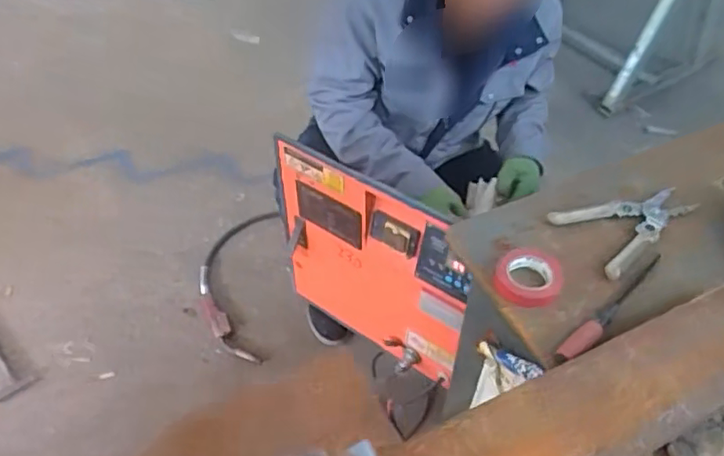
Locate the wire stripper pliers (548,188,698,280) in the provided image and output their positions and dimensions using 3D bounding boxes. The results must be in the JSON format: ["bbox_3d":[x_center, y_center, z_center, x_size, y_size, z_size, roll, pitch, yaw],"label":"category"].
[{"bbox_3d":[0.346,-0.005,0.780,0.180,0.016,0.117,-17,48,-17],"label":"wire stripper pliers"}]

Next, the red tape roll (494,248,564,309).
[{"bbox_3d":[0.196,0.056,0.721,0.074,0.022,0.085,18,48,17],"label":"red tape roll"}]

